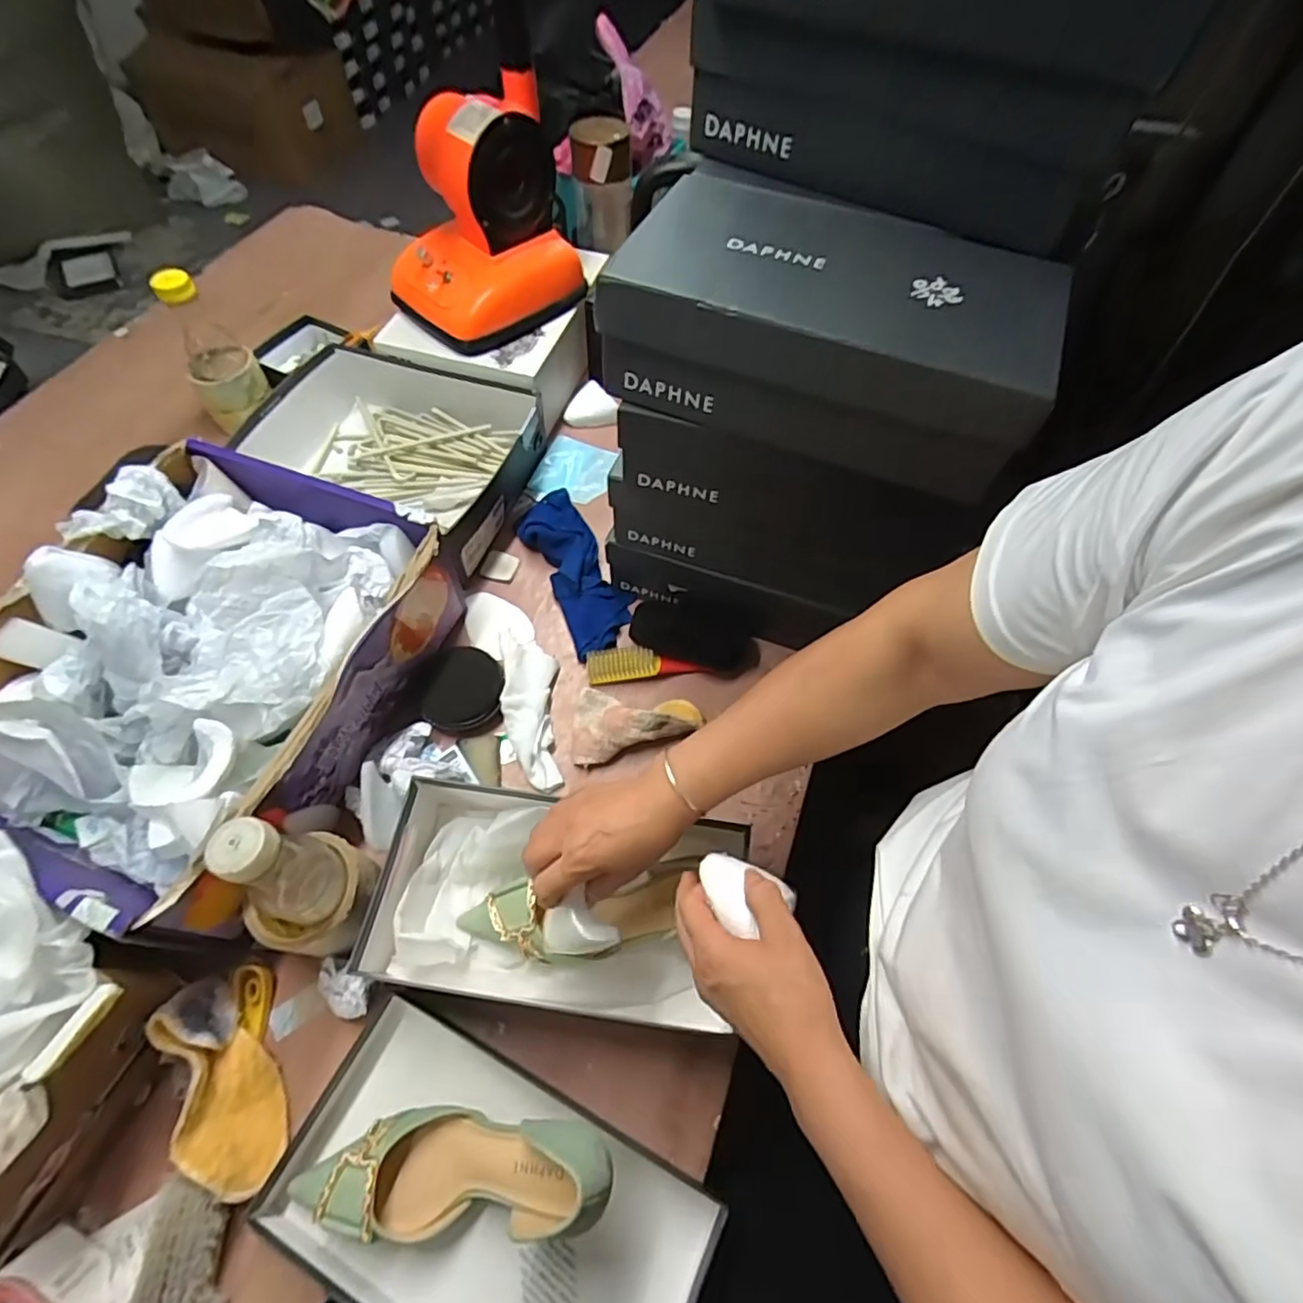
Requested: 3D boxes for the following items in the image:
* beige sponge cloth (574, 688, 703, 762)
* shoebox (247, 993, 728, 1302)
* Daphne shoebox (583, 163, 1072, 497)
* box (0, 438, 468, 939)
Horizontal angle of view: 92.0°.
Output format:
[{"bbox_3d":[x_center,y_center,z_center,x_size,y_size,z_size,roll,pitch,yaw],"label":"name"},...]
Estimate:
[{"bbox_3d":[-0.015,0.077,0.652,0.129,0.033,0.077,7,60,2],"label":"beige sponge cloth"},{"bbox_3d":[-0.116,0.394,0.435,0.309,0.117,0.162,24,62,11],"label":"shoebox"},{"bbox_3d":[0.132,-0.248,0.479,0.290,0.094,0.186,21,61,10],"label":"Daphne shoebox"},{"bbox_3d":[-0.424,0.011,0.587,0.326,0.161,0.398,19,61,9],"label":"box"}]

